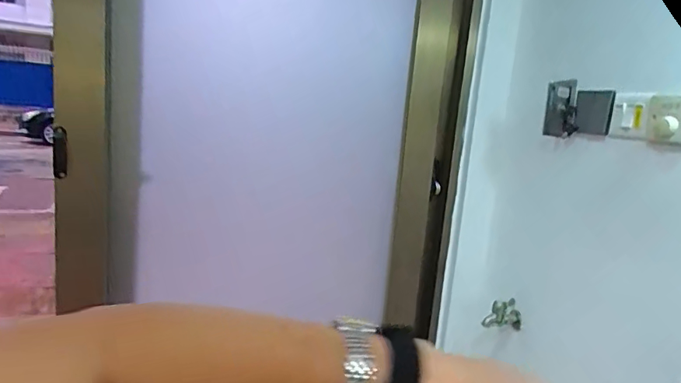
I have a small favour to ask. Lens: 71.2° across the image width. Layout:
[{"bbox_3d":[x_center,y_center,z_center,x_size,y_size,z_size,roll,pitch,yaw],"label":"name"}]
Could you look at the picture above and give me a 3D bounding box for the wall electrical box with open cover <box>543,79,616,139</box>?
[{"bbox_3d":[0.536,-0.179,1.069,0.031,0.128,0.192,-8,18,-19],"label":"wall electrical box with open cover"}]

